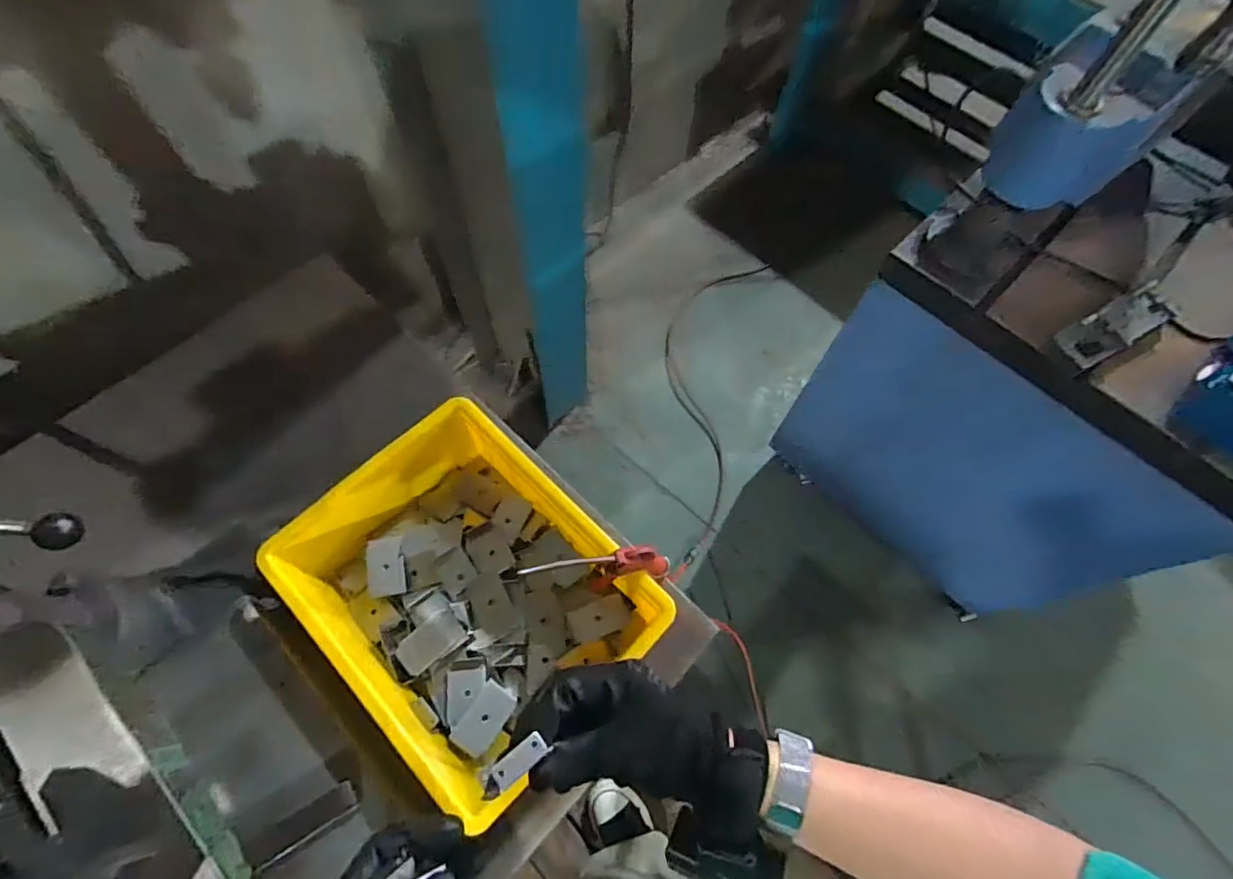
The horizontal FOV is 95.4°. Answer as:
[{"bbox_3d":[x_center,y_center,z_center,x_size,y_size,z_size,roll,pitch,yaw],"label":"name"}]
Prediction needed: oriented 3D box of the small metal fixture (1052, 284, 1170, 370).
[{"bbox_3d":[0.675,-0.153,0.759,0.165,0.036,0.060,-26,69,-13],"label":"small metal fixture"}]

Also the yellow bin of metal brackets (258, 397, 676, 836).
[{"bbox_3d":[-0.146,0.158,0.595,0.342,0.109,0.268,42,71,15],"label":"yellow bin of metal brackets"}]

